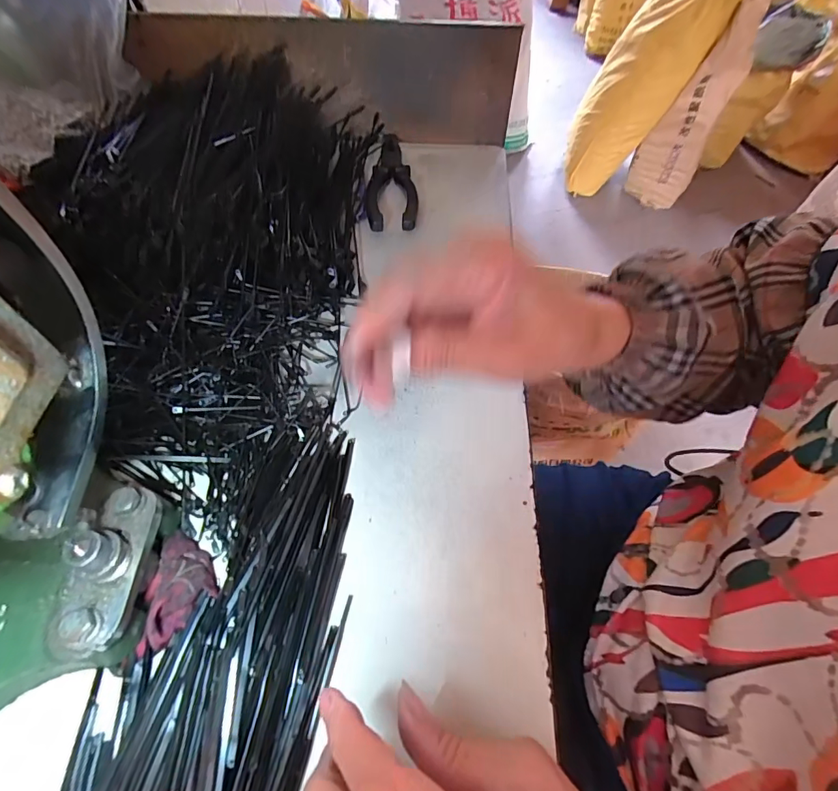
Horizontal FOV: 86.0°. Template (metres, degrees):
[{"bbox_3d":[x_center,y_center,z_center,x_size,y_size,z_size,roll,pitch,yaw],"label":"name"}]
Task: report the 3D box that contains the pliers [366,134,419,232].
[{"bbox_3d":[-0.028,-0.231,0.470,0.050,0.017,0.184,-2,57,-1],"label":"pliers"}]

